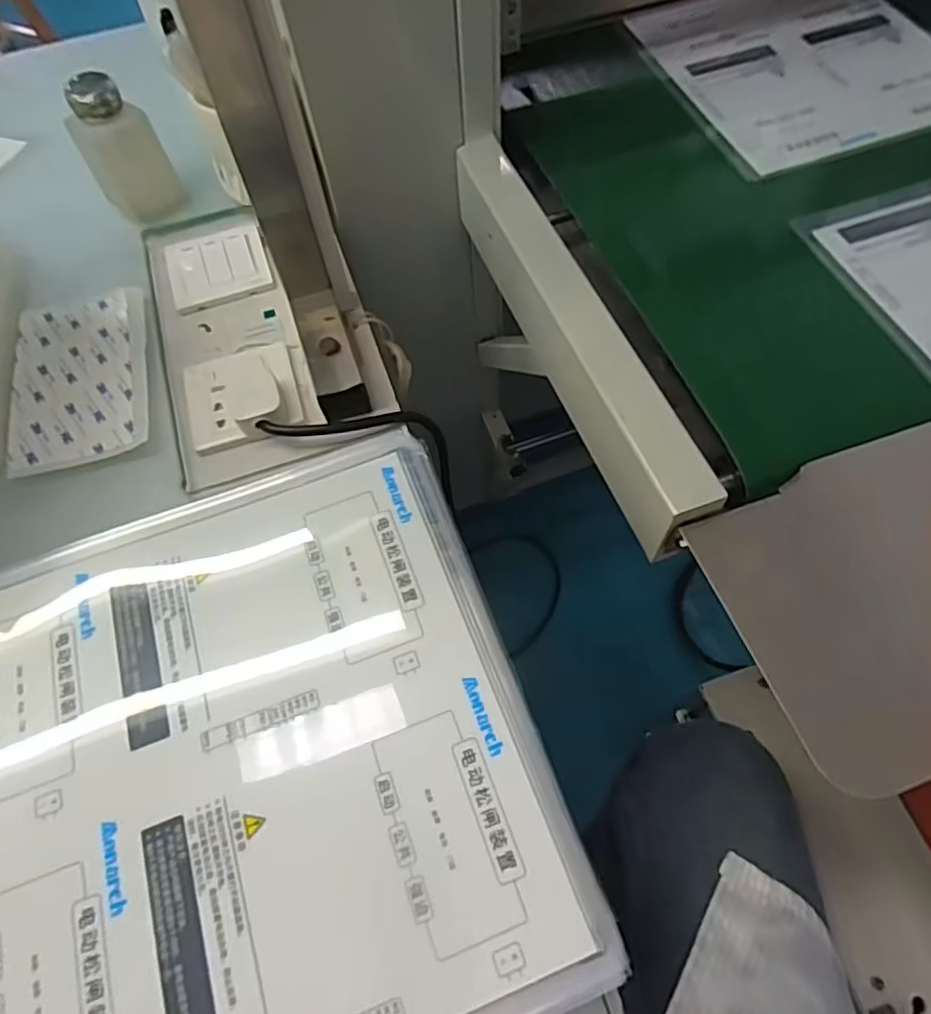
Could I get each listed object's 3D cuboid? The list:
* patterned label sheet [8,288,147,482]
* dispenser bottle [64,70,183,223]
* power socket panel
[{"bbox_3d":[-0.305,-0.108,0.513,0.103,0.008,0.173,-14,61,-5],"label":"patterned label sheet"},{"bbox_3d":[-0.302,-0.312,0.568,0.059,0.107,0.055,0,59,0],"label":"dispenser bottle"},{"bbox_3d":[-0.193,-0.158,0.544,0.130,0.031,0.299,-20,62,-6],"label":"power socket panel"}]

